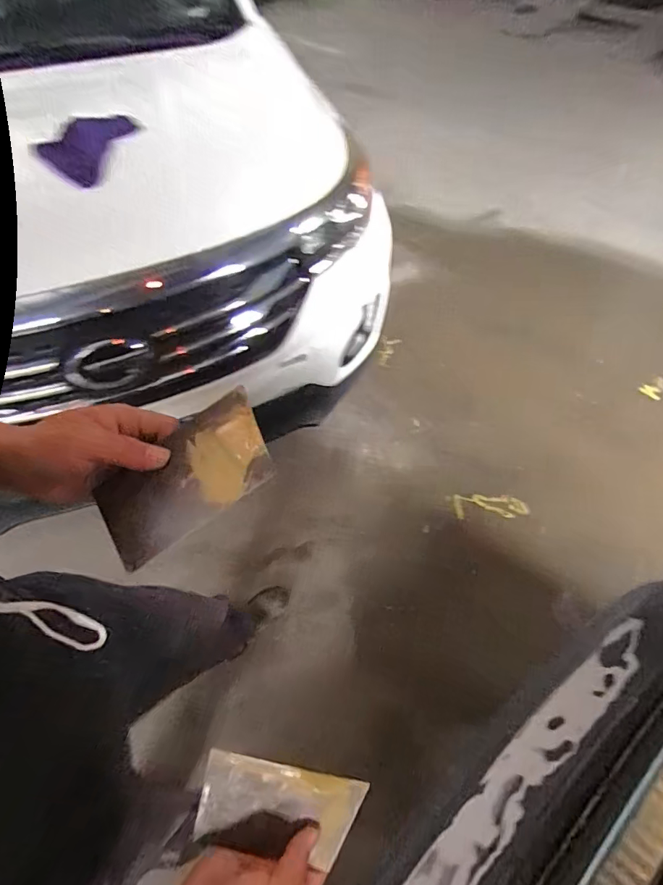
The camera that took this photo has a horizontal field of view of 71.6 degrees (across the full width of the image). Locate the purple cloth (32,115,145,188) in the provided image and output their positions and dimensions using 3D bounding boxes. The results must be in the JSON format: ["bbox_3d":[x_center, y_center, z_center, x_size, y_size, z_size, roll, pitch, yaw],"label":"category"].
[{"bbox_3d":[-0.546,-0.658,1.012,0.195,0.106,0.182,3,52,5],"label":"purple cloth"}]

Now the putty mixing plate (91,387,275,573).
[{"bbox_3d":[-0.106,0.026,0.330,0.134,0.007,0.071,-35,69,3],"label":"putty mixing plate"}]

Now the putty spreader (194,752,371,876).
[{"bbox_3d":[-0.046,0.320,0.400,0.134,0.008,0.069,10,82,3],"label":"putty spreader"}]

